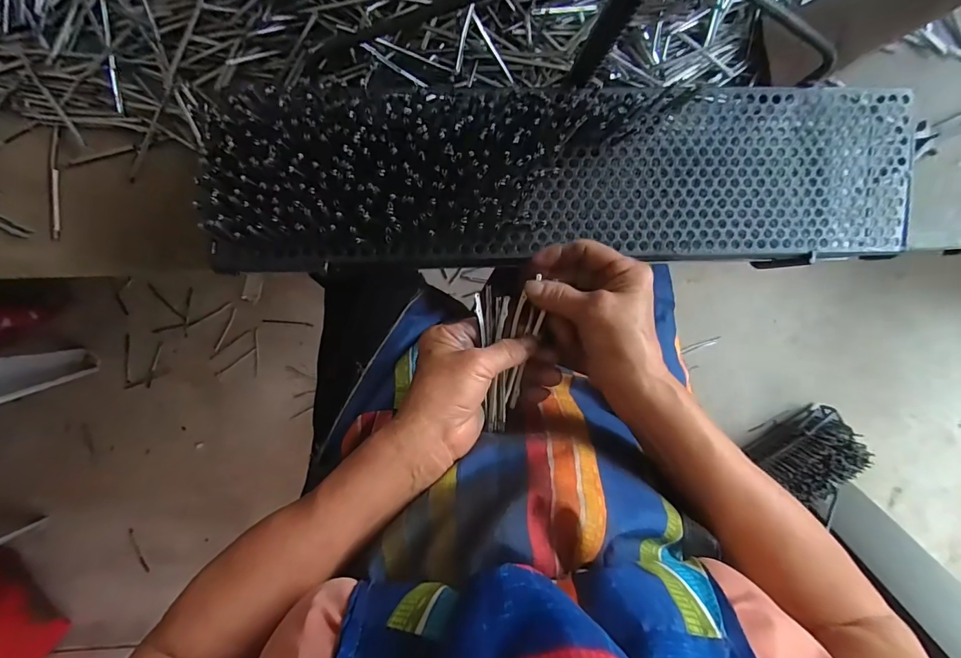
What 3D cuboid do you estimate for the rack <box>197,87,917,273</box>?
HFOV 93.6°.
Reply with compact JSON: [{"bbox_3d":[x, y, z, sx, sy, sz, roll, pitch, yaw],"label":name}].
[{"bbox_3d":[0.087,-0.124,0.366,0.580,0.049,0.144,-3,96,-4],"label":"rack"}]

